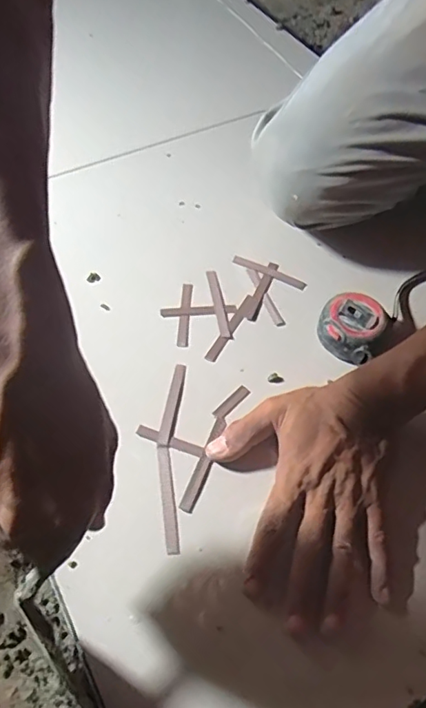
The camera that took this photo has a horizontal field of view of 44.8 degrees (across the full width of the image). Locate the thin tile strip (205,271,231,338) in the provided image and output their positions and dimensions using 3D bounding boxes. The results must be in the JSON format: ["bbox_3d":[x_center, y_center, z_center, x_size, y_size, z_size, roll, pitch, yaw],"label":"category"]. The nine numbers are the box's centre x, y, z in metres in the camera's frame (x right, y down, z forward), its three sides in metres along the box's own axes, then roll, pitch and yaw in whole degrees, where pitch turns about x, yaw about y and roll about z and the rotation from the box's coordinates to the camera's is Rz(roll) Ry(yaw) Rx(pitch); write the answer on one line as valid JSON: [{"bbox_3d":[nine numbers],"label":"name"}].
[{"bbox_3d":[0.006,-0.051,0.514,0.011,0.007,0.083,-9,56,-9],"label":"thin tile strip"}]

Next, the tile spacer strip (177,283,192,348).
[{"bbox_3d":[-0.028,-0.039,0.503,0.011,0.007,0.073,3,56,0],"label":"tile spacer strip"}]

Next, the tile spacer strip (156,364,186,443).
[{"bbox_3d":[-0.036,0.042,0.450,0.010,0.004,0.077,10,57,4],"label":"tile spacer strip"}]

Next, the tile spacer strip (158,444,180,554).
[{"bbox_3d":[-0.036,0.112,0.407,0.009,0.004,0.086,-6,57,-6],"label":"tile spacer strip"}]

